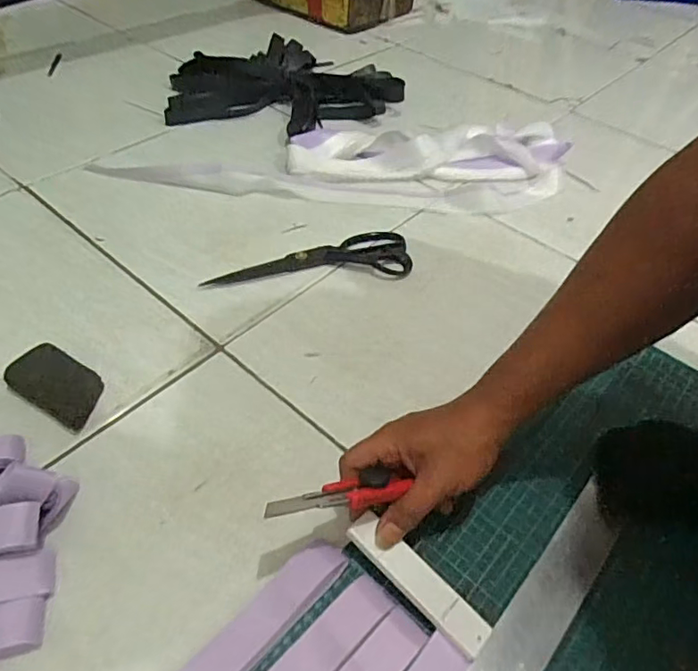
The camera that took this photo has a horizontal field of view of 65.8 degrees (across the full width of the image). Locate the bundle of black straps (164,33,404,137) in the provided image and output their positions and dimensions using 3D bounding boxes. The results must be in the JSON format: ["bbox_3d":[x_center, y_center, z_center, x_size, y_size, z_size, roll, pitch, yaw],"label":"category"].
[{"bbox_3d":[-0.121,-0.427,0.896,0.376,0.052,0.265,-17,52,-20],"label":"bundle of black straps"}]

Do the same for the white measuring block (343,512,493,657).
[{"bbox_3d":[0.049,0.173,0.384,0.114,0.006,0.027,39,55,18],"label":"white measuring block"}]

